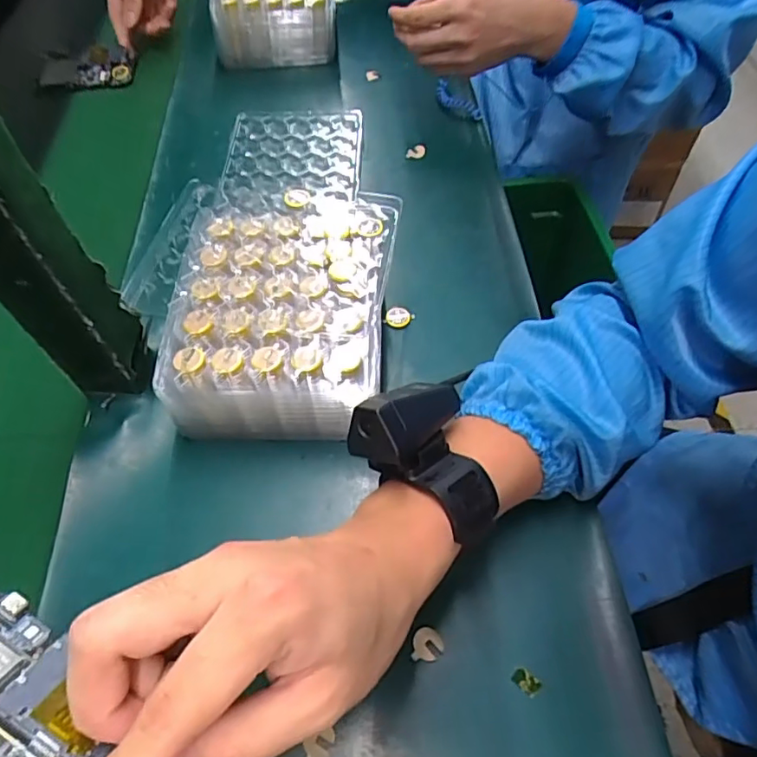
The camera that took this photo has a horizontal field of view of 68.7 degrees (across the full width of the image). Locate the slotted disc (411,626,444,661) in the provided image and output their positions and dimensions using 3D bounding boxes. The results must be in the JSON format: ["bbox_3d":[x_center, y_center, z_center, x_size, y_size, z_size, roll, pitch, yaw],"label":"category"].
[{"bbox_3d":[0.029,0.155,0.324,0.018,0.004,0.017,0,57,4],"label":"slotted disc"}]

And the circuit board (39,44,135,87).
[{"bbox_3d":[-0.364,-0.387,0.691,0.113,0.013,0.048,-1,95,2],"label":"circuit board"}]

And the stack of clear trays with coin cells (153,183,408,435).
[{"bbox_3d":[-0.066,-0.046,0.416,0.151,0.086,0.184,3,57,6],"label":"stack of clear trays with coin cells"}]

